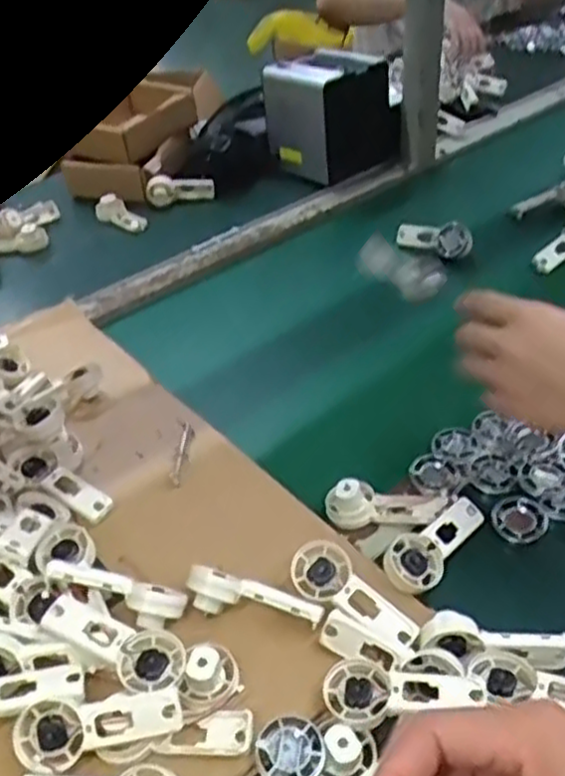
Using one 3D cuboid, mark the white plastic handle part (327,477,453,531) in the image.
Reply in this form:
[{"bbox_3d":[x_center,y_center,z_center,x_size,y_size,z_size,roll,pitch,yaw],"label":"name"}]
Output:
[{"bbox_3d":[0.082,0.090,0.591,0.094,0.028,0.035,1,40,7],"label":"white plastic handle part"}]

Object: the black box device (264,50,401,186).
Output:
[{"bbox_3d":[0.073,-0.372,1.041,0.136,0.172,0.139,-31,45,-29],"label":"black box device"}]

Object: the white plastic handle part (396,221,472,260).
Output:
[{"bbox_3d":[0.179,-0.181,0.897,0.094,0.044,0.017,26,49,33],"label":"white plastic handle part"}]

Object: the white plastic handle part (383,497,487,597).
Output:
[{"bbox_3d":[0.113,0.113,0.547,0.092,0.016,0.035,-31,46,-29],"label":"white plastic handle part"}]

